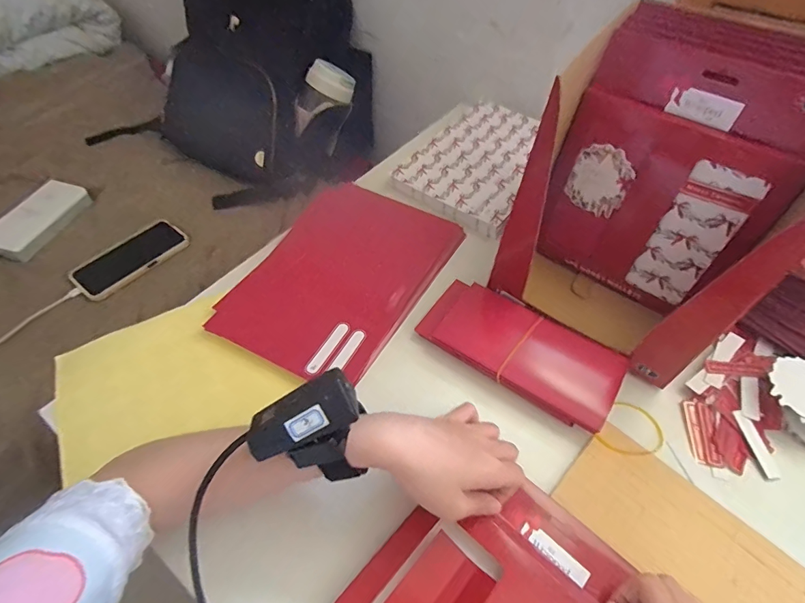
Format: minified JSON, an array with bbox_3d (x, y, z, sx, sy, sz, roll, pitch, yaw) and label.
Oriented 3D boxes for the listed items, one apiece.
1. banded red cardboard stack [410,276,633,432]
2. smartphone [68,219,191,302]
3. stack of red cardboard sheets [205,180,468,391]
[{"bbox_3d":[0.116,0.047,0.437,0.194,0.030,0.086,27,54,20],"label":"banded red cardboard stack"},{"bbox_3d":[-0.433,-0.070,0.691,0.081,0.017,0.167,31,56,22],"label":"smartphone"},{"bbox_3d":[-0.069,-0.037,0.500,0.185,0.022,0.265,24,53,18],"label":"stack of red cardboard sheets"}]

